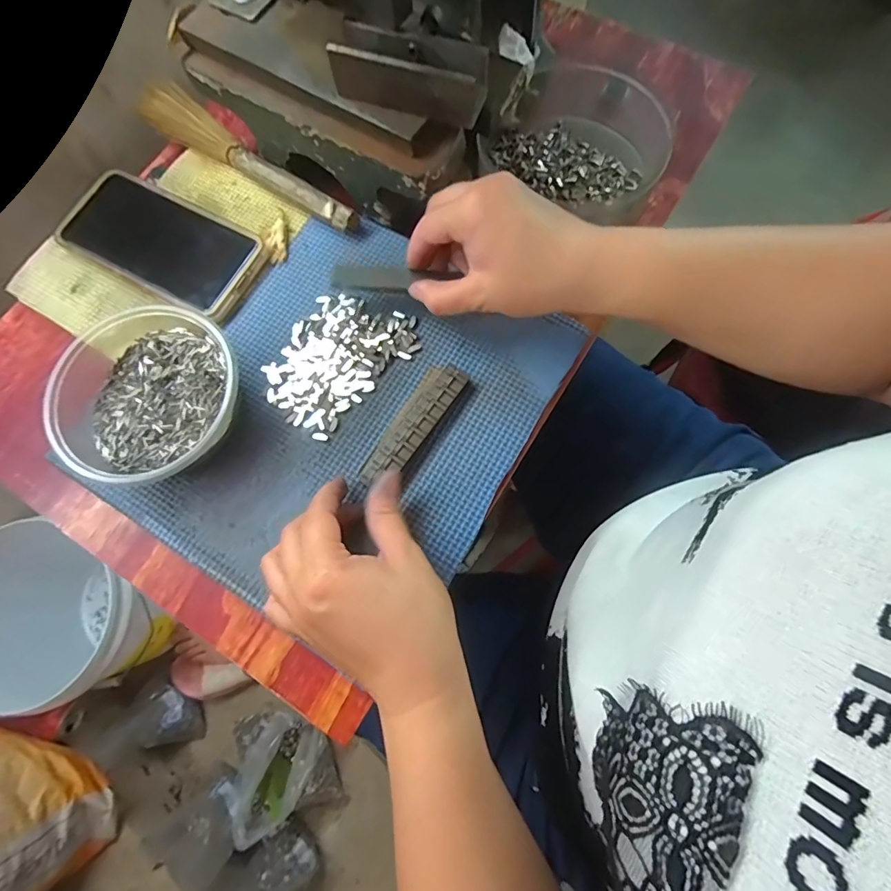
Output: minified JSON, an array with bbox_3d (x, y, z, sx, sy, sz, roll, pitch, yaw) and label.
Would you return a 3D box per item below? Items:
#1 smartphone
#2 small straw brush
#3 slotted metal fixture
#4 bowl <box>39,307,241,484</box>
[{"bbox_3d":[-0.216,-0.155,0.355,0.156,0.009,0.073,27,76,9],"label":"smartphone"},{"bbox_3d":[-0.160,-0.228,0.369,0.224,0.021,0.037,37,78,11],"label":"small straw brush"},{"bbox_3d":[-0.023,-0.014,0.310,0.029,0.011,0.093,35,77,11],"label":"slotted metal fixture"},{"bbox_3d":[-0.186,-0.031,0.304,0.112,0.054,0.117,-19,74,-4],"label":"bowl"}]

